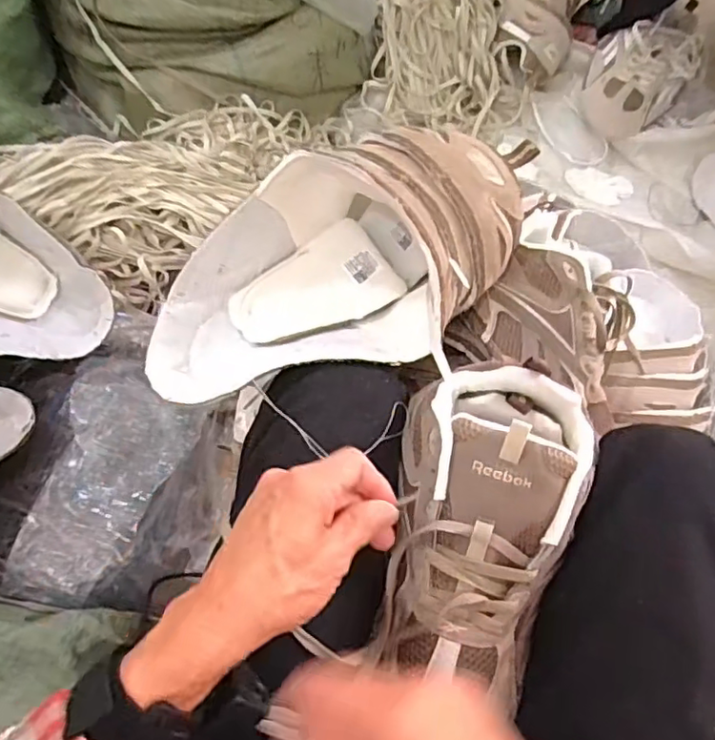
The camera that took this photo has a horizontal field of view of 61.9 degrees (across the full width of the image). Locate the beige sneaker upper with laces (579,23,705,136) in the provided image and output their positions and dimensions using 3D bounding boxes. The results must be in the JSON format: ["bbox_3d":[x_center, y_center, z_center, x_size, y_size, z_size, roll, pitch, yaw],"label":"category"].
[{"bbox_3d":[0.439,-0.451,0.933,0.152,0.091,0.160,-1,70,3],"label":"beige sneaker upper with laces"}]

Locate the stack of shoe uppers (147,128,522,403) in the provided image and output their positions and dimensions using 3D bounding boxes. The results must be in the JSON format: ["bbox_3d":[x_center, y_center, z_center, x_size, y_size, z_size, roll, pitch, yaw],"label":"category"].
[{"bbox_3d":[-0.009,-0.065,0.436,0.299,0.097,0.172,-38,73,-10],"label":"stack of shoe uppers"}]

